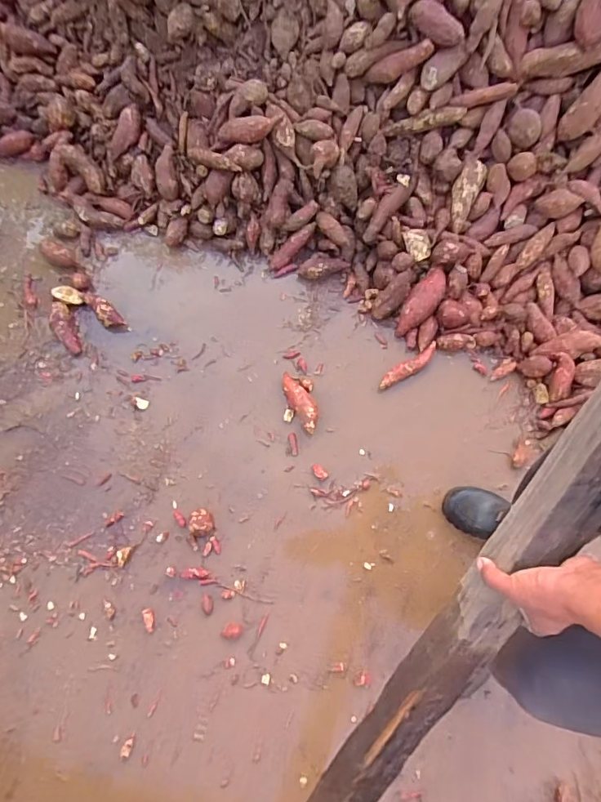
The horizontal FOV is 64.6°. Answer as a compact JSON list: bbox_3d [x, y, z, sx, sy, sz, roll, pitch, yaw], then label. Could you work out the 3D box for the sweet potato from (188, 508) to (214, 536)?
[{"bbox_3d":[-0.246,0.297,1.169,0.062,0.046,0.067,0,72,-1],"label":"sweet potato"}]

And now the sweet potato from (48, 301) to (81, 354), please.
[{"bbox_3d":[-0.661,-0.205,1.326,0.067,0.042,0.163,-24,86,-8],"label":"sweet potato"}]

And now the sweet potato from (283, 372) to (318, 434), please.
[{"bbox_3d":[0.001,-0.003,1.277,0.065,0.042,0.181,-30,74,-10],"label":"sweet potato"}]

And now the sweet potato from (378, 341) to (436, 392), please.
[{"bbox_3d":[0.304,-0.093,1.318,0.207,0.036,0.041,-35,75,-11],"label":"sweet potato"}]

